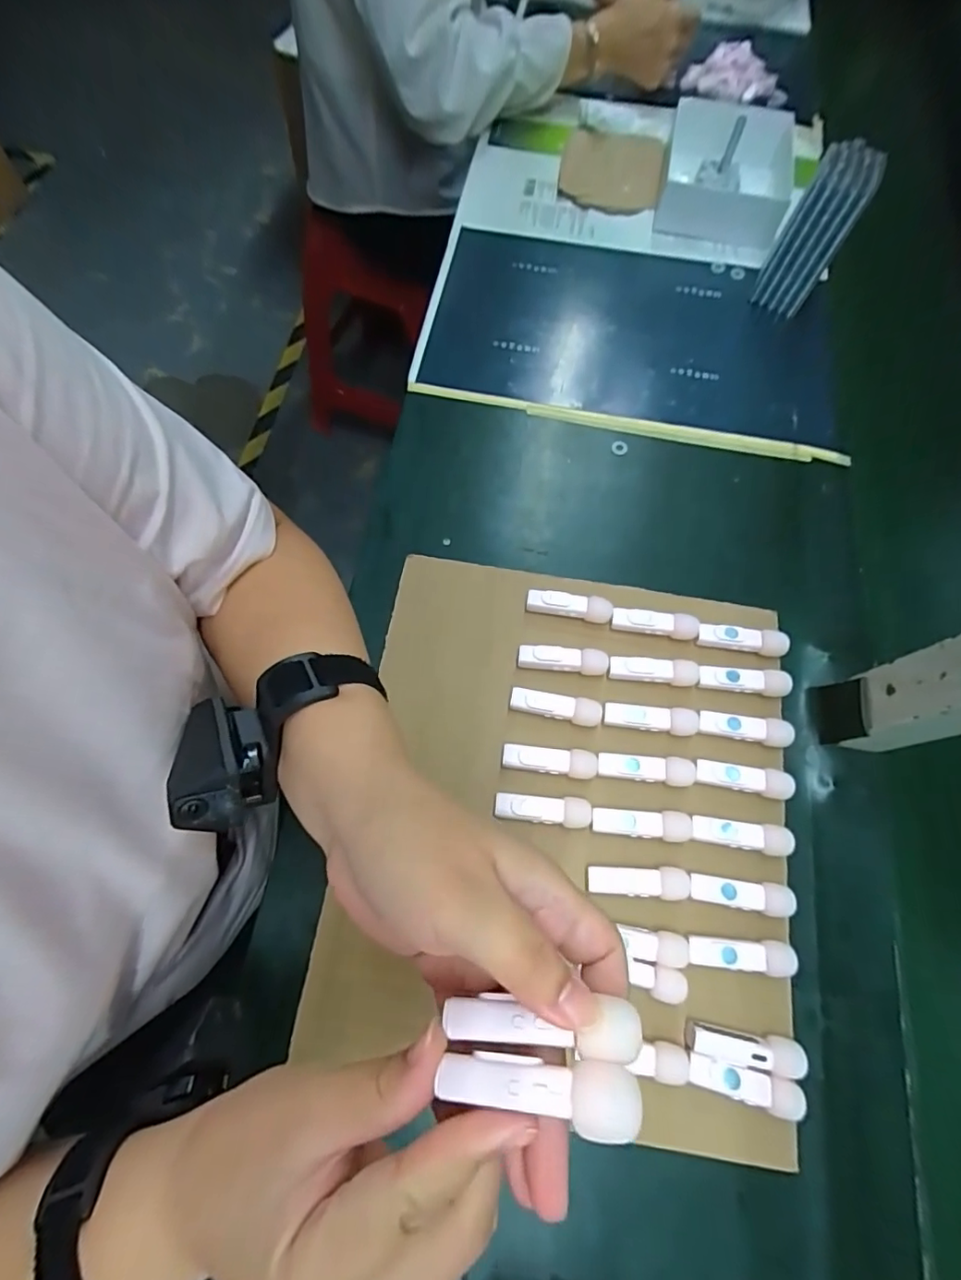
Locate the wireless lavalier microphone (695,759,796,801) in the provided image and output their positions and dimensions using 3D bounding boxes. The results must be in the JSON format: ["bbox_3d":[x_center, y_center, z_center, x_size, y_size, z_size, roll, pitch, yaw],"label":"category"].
[{"bbox_3d":[0.181,0.096,0.374,0.065,0.014,0.018,12,69,-1],"label":"wireless lavalier microphone"}]

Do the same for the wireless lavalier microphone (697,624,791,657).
[{"bbox_3d":[0.197,-0.001,0.411,0.063,0.018,0.017,12,69,-1],"label":"wireless lavalier microphone"}]

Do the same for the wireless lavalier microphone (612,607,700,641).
[{"bbox_3d":[0.133,-0.012,0.415,0.064,0.017,0.016,10,69,-1],"label":"wireless lavalier microphone"}]

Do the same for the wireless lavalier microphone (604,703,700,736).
[{"bbox_3d":[0.122,0.057,0.388,0.066,0.013,0.018,7,69,-3],"label":"wireless lavalier microphone"}]

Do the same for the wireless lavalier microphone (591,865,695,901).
[{"bbox_3d":[0.101,0.156,0.349,0.064,0.010,0.018,5,69,-3],"label":"wireless lavalier microphone"}]

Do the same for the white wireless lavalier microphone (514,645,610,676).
[{"bbox_3d":[0.061,0.015,0.403,0.065,0.017,0.016,7,69,-3],"label":"white wireless lavalier microphone"}]

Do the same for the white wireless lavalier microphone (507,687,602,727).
[{"bbox_3d":[0.054,0.048,0.386,0.064,0.016,0.016,12,69,0],"label":"white wireless lavalier microphone"}]

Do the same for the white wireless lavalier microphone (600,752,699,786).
[{"bbox_3d":[0.114,0.089,0.372,0.066,0.012,0.018,6,69,-3],"label":"white wireless lavalier microphone"}]

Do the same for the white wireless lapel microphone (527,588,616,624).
[{"bbox_3d":[0.068,-0.025,0.419,0.064,0.020,0.017,11,69,-1],"label":"white wireless lapel microphone"}]

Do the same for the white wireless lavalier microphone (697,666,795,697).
[{"bbox_3d":[0.193,0.031,0.399,0.066,0.015,0.017,6,69,-3],"label":"white wireless lavalier microphone"}]

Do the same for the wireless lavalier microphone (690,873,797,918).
[{"bbox_3d":[0.166,0.163,0.346,0.062,0.013,0.019,8,69,-2],"label":"wireless lavalier microphone"}]

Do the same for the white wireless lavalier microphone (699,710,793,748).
[{"bbox_3d":[0.188,0.062,0.387,0.064,0.015,0.018,13,69,0],"label":"white wireless lavalier microphone"}]

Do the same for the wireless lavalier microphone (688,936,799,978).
[{"bbox_3d":[0.160,0.195,0.335,0.063,0.014,0.018,5,69,-3],"label":"wireless lavalier microphone"}]

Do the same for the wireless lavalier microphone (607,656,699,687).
[{"bbox_3d":[0.126,0.023,0.400,0.063,0.016,0.016,8,69,-2],"label":"wireless lavalier microphone"}]

